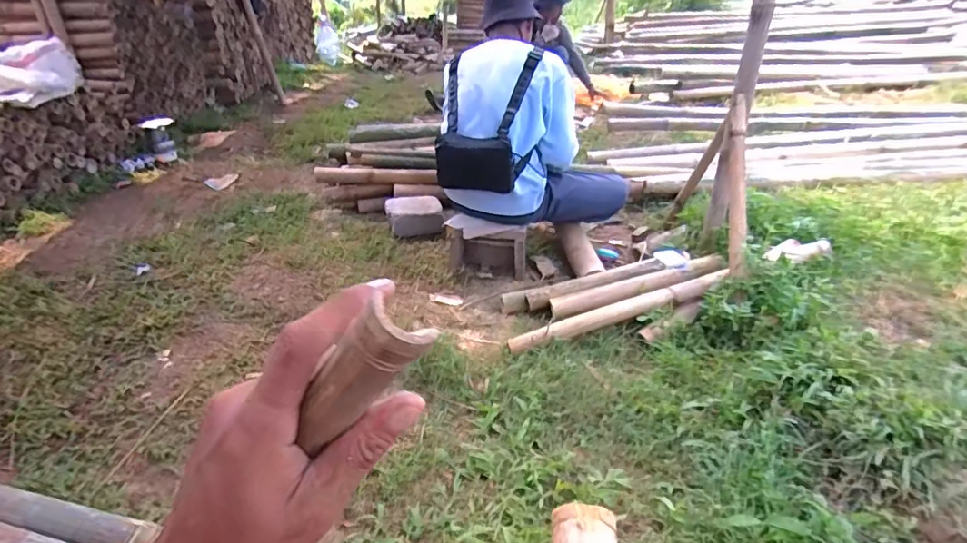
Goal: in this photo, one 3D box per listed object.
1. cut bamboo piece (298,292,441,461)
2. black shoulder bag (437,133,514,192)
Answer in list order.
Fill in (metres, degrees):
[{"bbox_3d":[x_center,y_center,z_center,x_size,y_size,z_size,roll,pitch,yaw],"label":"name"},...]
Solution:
[{"bbox_3d":[-0.057,0.049,0.232,0.028,0.094,0.014,38,33,-2],"label":"cut bamboo piece"},{"bbox_3d":[-0.024,-0.324,1.615,0.246,0.158,0.056,11,29,23],"label":"black shoulder bag"}]

